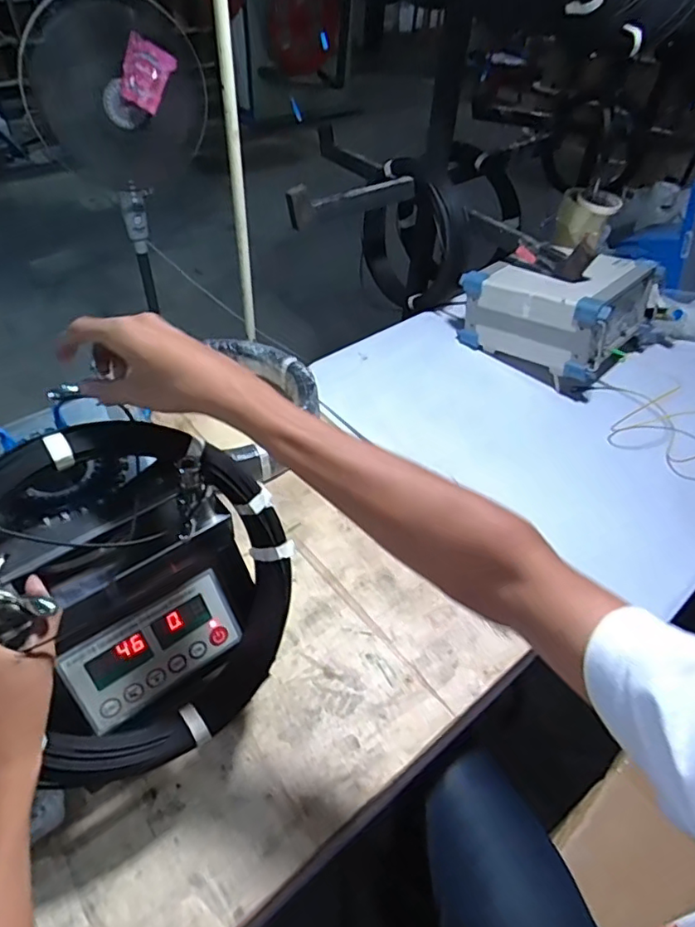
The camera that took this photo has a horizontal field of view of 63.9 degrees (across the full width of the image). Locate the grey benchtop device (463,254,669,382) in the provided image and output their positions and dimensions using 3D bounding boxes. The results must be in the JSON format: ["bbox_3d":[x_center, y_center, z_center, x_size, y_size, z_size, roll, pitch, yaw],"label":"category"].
[{"bbox_3d":[0.423,-0.320,1.150,0.302,0.196,0.268,35,53,26],"label":"grey benchtop device"}]

